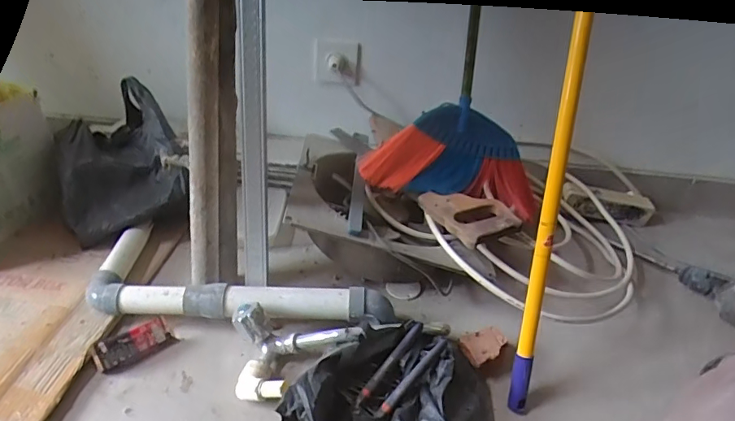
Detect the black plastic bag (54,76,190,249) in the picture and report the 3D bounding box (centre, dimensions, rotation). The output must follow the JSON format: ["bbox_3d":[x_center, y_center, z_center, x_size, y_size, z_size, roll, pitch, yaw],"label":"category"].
[{"bbox_3d":[-0.475,-0.092,0.910,0.213,0.205,0.247,-17,41,-29],"label":"black plastic bag"}]

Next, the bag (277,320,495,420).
[{"bbox_3d":[0.029,0.249,0.618,0.308,0.117,0.191,-5,37,-15],"label":"bag"}]

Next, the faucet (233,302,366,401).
[{"bbox_3d":[-0.111,0.212,0.675,0.194,0.094,0.118,11,35,8],"label":"faucet"}]

